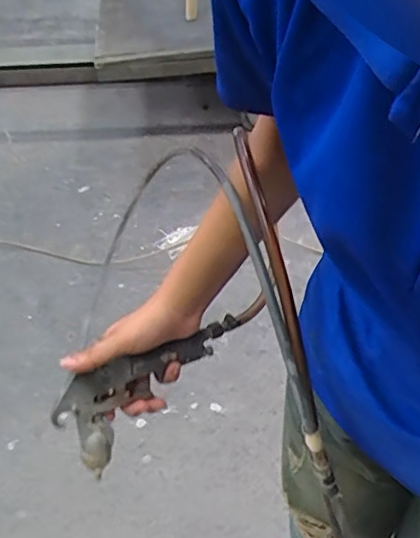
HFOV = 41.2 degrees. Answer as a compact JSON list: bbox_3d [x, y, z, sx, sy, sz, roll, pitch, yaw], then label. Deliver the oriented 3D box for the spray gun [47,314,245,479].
[{"bbox_3d":[-0.072,0.107,0.565,0.179,0.083,0.045,-35,20,-20],"label":"spray gun"}]

